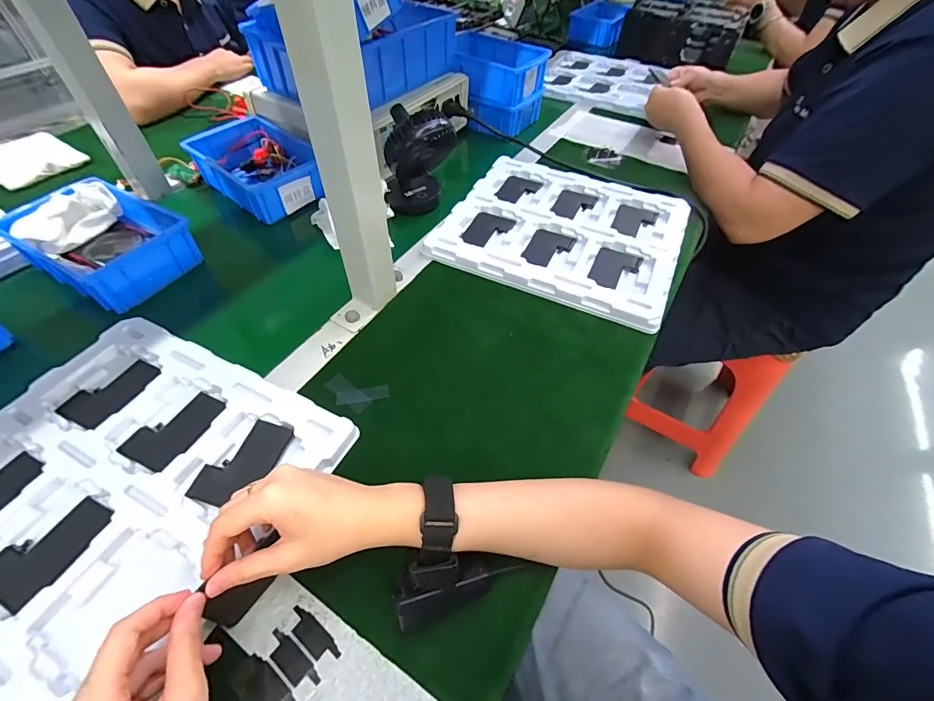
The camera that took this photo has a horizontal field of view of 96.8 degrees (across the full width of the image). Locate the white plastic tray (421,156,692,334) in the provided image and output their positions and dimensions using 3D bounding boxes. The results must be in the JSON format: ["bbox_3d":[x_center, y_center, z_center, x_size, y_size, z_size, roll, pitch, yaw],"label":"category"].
[{"bbox_3d":[0.137,-0.173,0.589,0.313,0.030,0.269,24,55,15],"label":"white plastic tray"}]

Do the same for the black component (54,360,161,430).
[{"bbox_3d":[-0.335,0.039,0.392,0.051,0.009,0.074,24,55,16],"label":"black component"}]

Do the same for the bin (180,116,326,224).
[{"bbox_3d":[-0.320,-0.278,0.633,0.196,0.059,0.121,36,59,23],"label":"bin"}]

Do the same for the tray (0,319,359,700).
[{"bbox_3d":[-0.302,0.110,0.357,0.299,0.017,0.269,24,55,16],"label":"tray"}]

